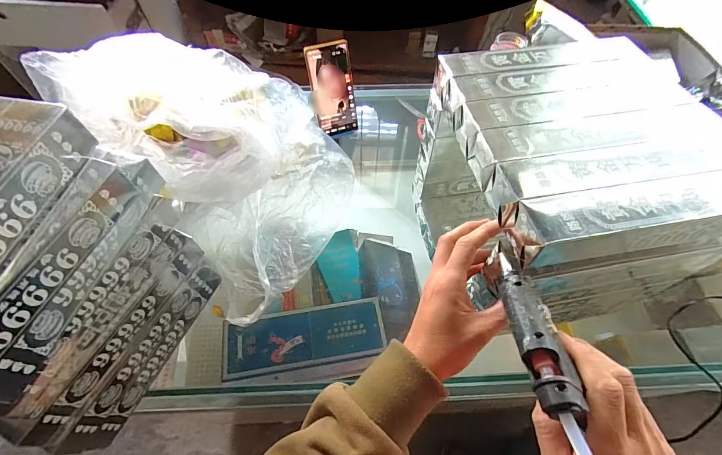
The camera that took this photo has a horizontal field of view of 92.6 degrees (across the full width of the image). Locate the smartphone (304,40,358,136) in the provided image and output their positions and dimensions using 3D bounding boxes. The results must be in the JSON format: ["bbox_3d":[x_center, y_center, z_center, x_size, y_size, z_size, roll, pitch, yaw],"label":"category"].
[{"bbox_3d":[-0.049,-0.247,0.626,0.074,0.157,0.014,-19,37,-12],"label":"smartphone"}]

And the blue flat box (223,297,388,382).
[{"bbox_3d":[-0.098,0.193,0.599,0.275,0.030,0.096,-10,60,-7],"label":"blue flat box"}]

